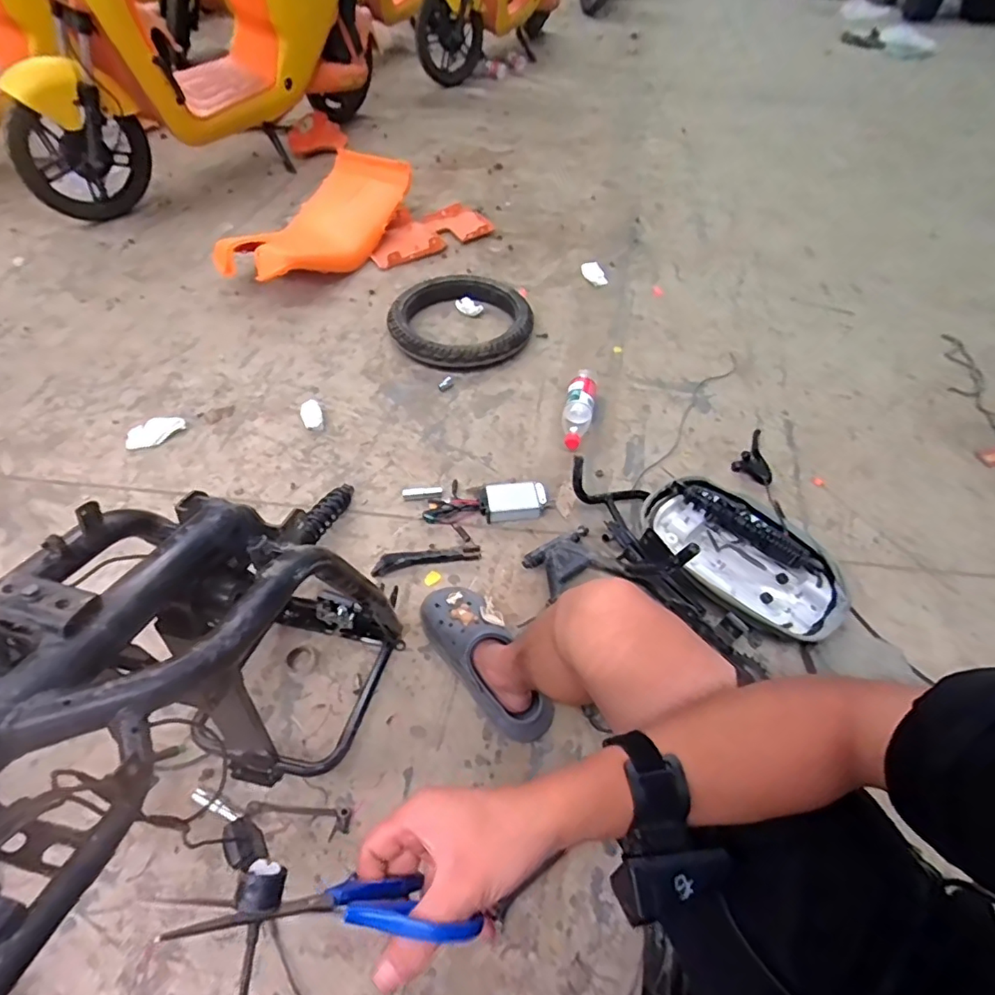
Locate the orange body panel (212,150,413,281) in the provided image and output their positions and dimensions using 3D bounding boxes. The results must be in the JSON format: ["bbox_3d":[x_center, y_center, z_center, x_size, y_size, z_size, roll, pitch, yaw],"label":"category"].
[{"bbox_3d":[-0.497,-0.790,1.532,0.267,0.154,0.592,25,55,16],"label":"orange body panel"}]

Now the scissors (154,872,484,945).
[{"bbox_3d":[-0.077,0.209,0.270,0.061,0.142,0.028,-30,47,33],"label":"scissors"}]

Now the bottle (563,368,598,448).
[{"bbox_3d":[0.186,-0.211,1.210,0.066,0.055,0.228,10,52,6],"label":"bottle"}]

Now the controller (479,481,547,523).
[{"bbox_3d":[0.030,0.004,1.053,0.128,0.033,0.076,-5,52,-7],"label":"controller"}]

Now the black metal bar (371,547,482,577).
[{"bbox_3d":[-0.128,0.111,0.980,0.194,0.024,0.033,-10,56,-9],"label":"black metal bar"}]

